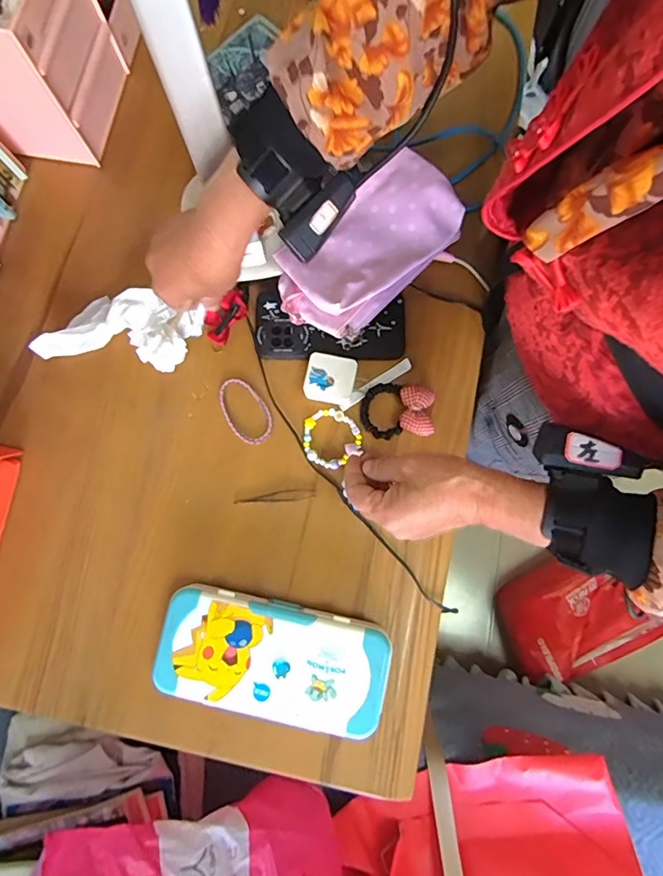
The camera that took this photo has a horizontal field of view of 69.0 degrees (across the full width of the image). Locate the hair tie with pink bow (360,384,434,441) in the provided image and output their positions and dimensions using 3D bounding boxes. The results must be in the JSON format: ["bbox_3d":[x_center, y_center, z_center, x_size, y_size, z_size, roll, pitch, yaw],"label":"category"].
[{"bbox_3d":[0.069,-0.030,0.508,0.074,0.022,0.061,3,80,1],"label":"hair tie with pink bow"}]

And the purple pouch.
[{"bbox_3d":[0.037,-0.197,0.518,0.212,0.063,0.113,-43,82,-7],"label":"purple pouch"}]

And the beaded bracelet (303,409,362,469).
[{"bbox_3d":[-0.001,0.000,0.510,0.060,0.005,0.061,0,80,0],"label":"beaded bracelet"}]

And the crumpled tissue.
[{"bbox_3d":[-0.226,-0.119,0.521,0.167,0.042,0.087,-4,80,3],"label":"crumpled tissue"}]

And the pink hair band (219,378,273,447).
[{"bbox_3d":[-0.093,-0.029,0.518,0.045,0.006,0.077,-35,81,-6],"label":"pink hair band"}]

